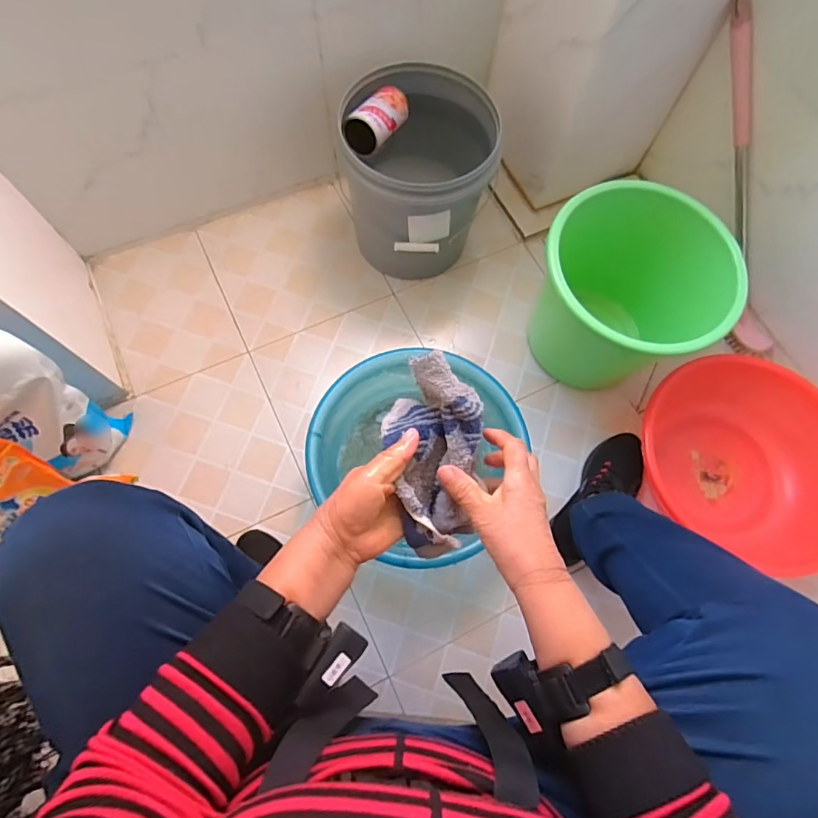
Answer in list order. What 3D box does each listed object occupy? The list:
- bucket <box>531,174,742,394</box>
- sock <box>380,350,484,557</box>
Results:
[{"bbox_3d":[0.338,-0.170,0.813,0.284,0.272,0.245,36,73,9],"label":"bucket"},{"bbox_3d":[0.021,0.042,0.452,0.085,0.058,0.180,2,96,-2],"label":"sock"}]

